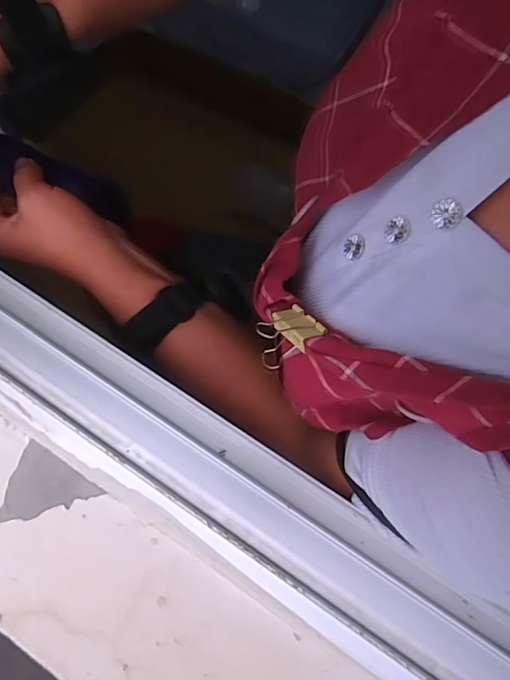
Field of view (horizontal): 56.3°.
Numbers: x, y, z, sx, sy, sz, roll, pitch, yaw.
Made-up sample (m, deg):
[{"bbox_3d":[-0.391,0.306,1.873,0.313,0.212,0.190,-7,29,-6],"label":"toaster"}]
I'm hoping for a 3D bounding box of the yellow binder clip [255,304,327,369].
[{"bbox_3d":[0.018,-0.003,0.233,0.028,0.016,0.031,-26,49,-11],"label":"yellow binder clip"}]

